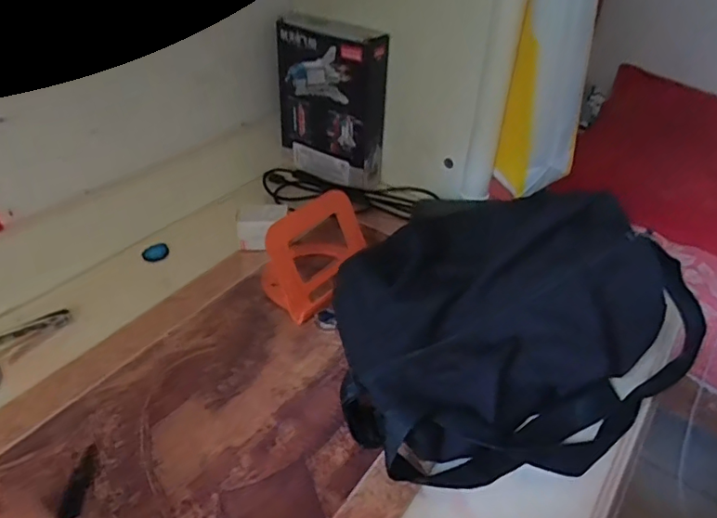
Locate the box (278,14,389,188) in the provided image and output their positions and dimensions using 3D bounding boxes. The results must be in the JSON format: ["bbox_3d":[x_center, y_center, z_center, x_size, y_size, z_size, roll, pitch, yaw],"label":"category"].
[{"bbox_3d":[-0.038,-0.220,0.768,0.145,0.202,0.063,28,45,29],"label":"box"}]

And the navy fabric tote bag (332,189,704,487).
[{"bbox_3d":[0.127,0.050,0.505,0.319,0.128,0.261,-25,45,-30],"label":"navy fabric tote bag"}]

